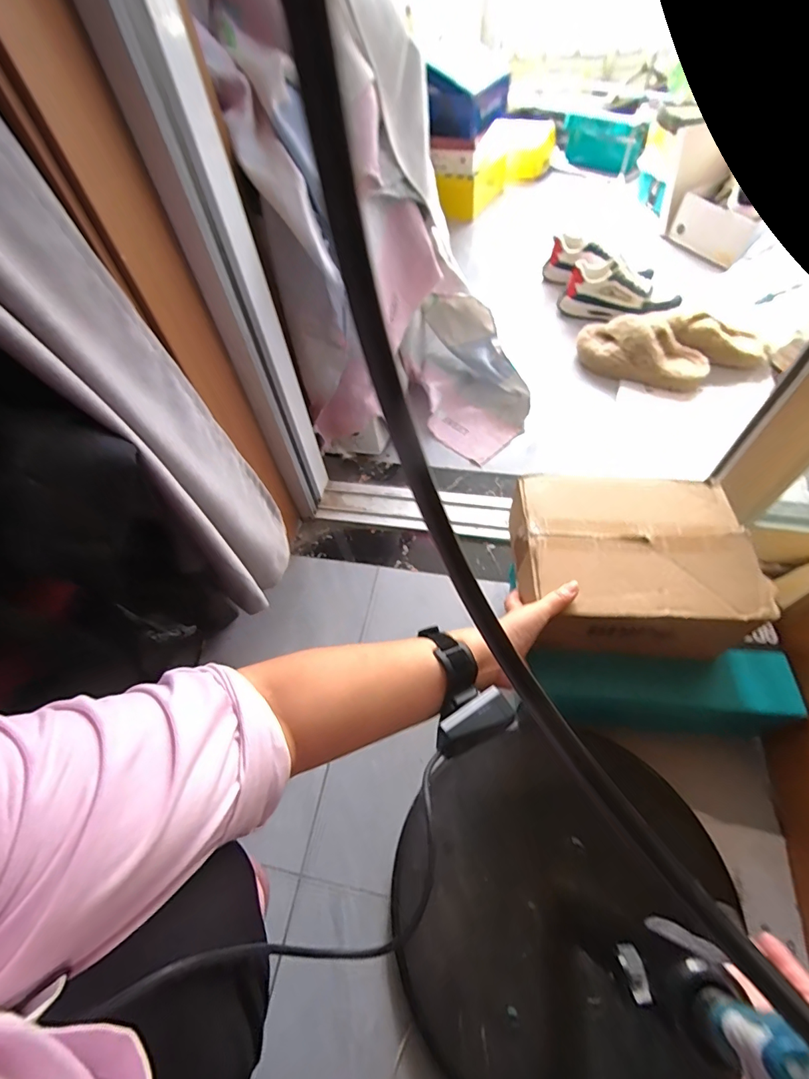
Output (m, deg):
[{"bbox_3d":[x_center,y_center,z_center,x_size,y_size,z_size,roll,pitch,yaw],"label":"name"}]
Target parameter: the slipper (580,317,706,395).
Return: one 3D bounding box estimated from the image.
[{"bbox_3d":[0.537,-0.423,1.025,0.281,0.101,0.137,21,62,17],"label":"slipper"}]

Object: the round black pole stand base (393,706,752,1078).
[{"bbox_3d":[0.159,0.404,0.501,0.329,0.069,0.350,-2,58,3],"label":"round black pole stand base"}]

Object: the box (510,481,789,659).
[{"bbox_3d":[0.269,0.026,0.563,0.248,0.108,0.208,2,58,6],"label":"box"}]

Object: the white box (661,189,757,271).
[{"bbox_3d":[0.861,-0.874,1.282,0.212,0.124,0.031,38,62,14],"label":"white box"}]

